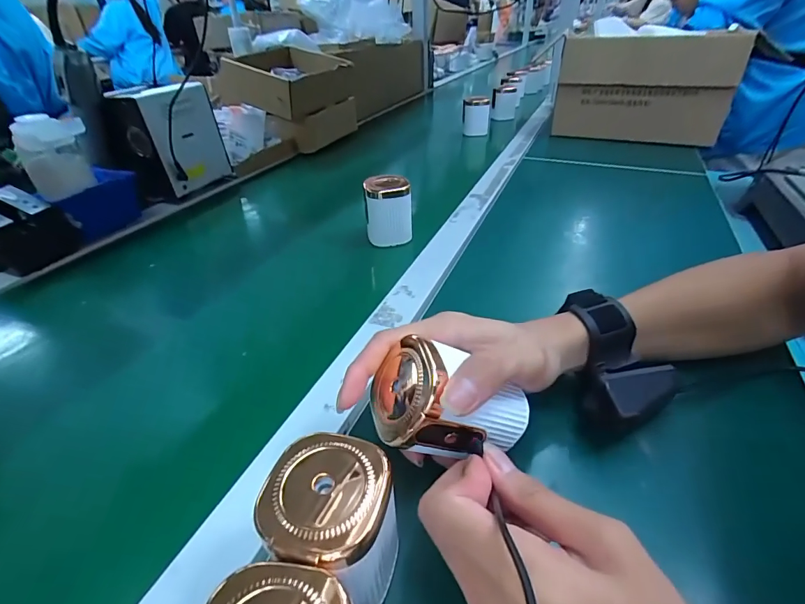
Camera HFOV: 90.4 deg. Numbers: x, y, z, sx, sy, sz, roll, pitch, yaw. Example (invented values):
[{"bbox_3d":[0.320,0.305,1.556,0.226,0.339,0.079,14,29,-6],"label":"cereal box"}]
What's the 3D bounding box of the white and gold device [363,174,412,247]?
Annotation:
[{"bbox_3d":[-0.018,-0.110,0.486,0.051,0.074,0.041,-7,37,-7],"label":"white and gold device"}]

